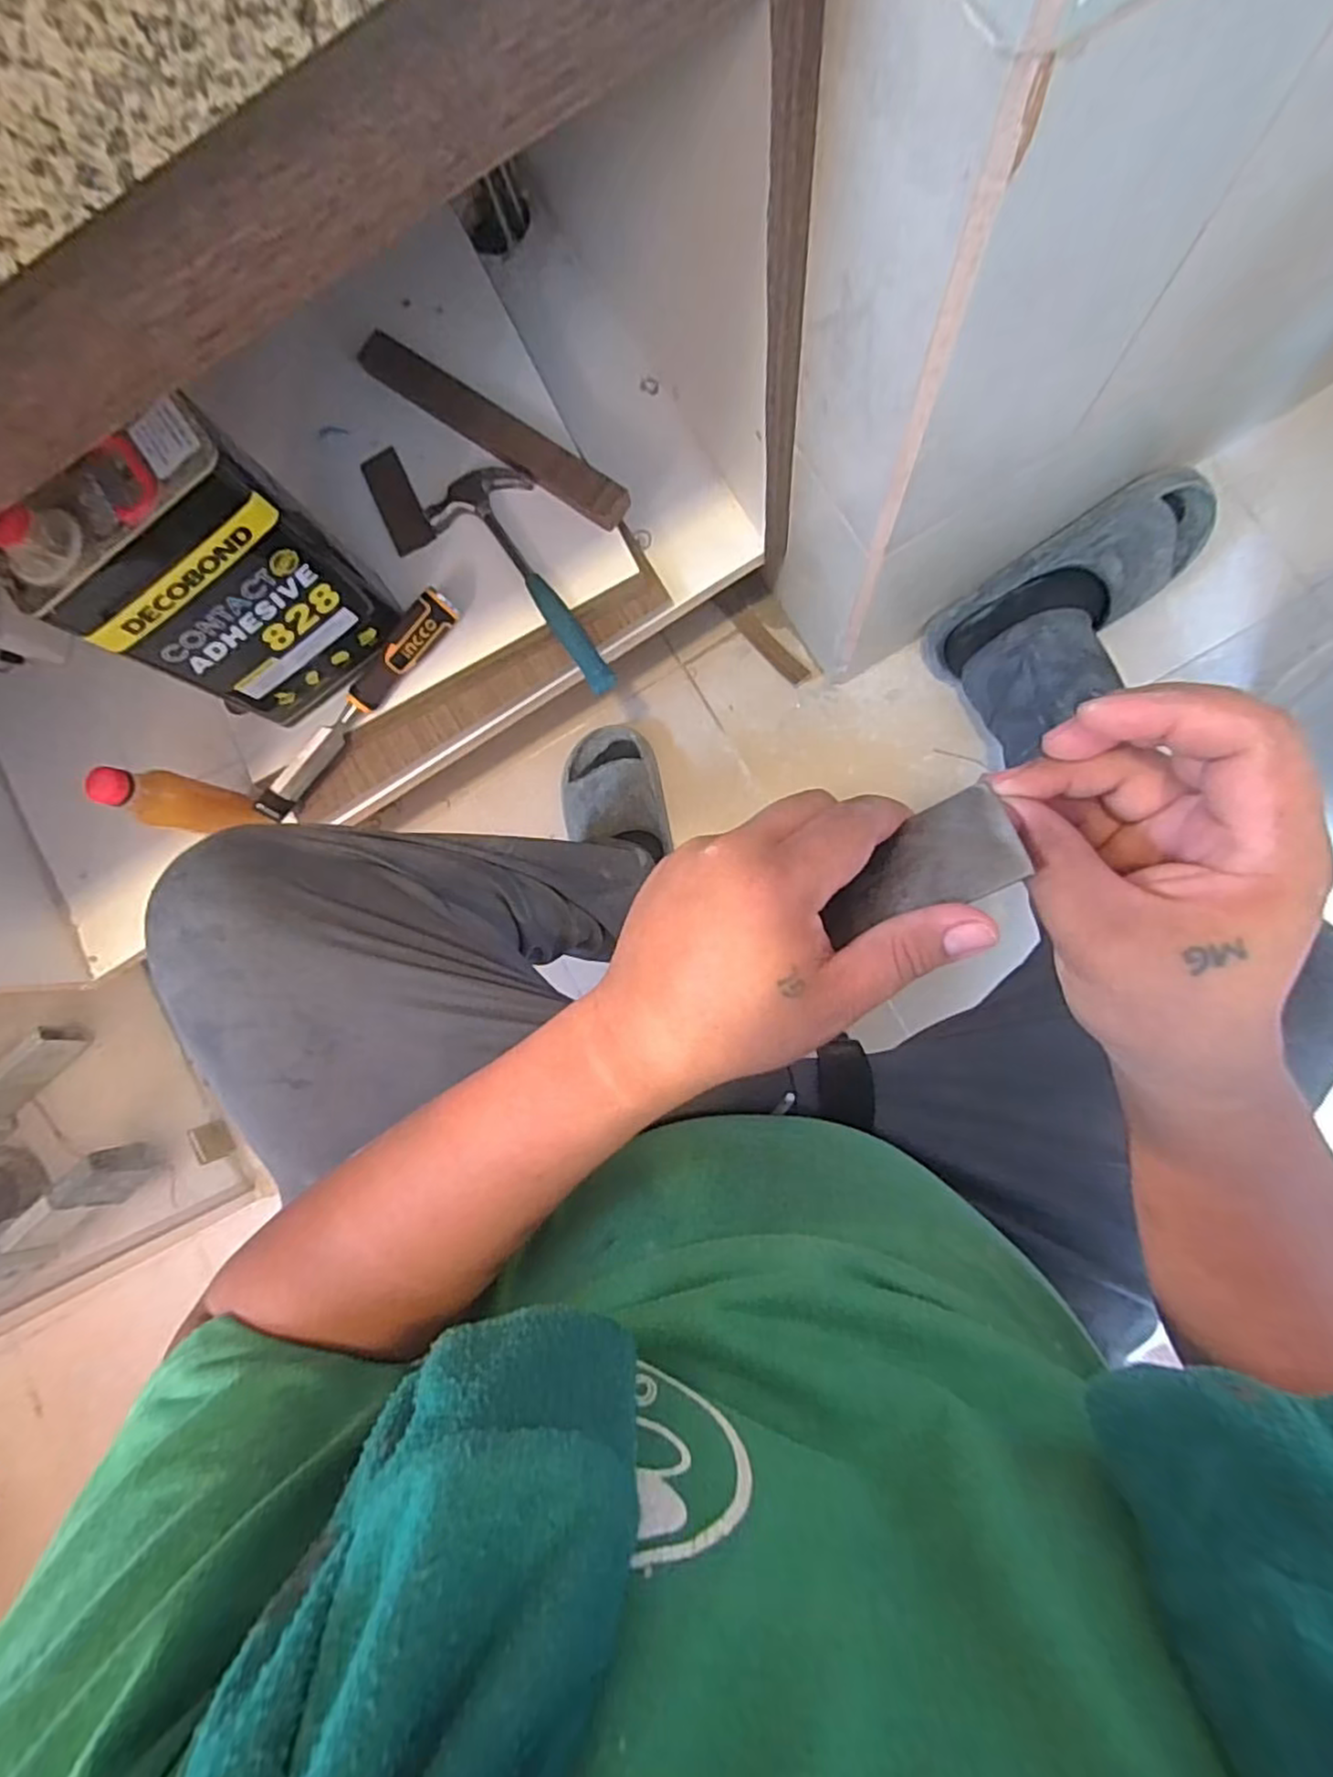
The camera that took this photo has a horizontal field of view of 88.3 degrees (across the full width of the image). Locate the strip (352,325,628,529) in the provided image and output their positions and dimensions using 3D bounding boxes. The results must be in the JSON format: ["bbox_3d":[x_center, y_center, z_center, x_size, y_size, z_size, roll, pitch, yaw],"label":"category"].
[{"bbox_3d":[-0.168,-0.446,0.664,0.319,0.025,0.036,37,93,7],"label":"strip"}]

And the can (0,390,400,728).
[{"bbox_3d":[-0.347,-0.237,0.550,0.180,0.230,0.086,-39,82,4],"label":"can"}]

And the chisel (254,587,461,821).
[{"bbox_3d":[-0.299,-0.174,0.666,0.027,0.043,0.272,45,94,7],"label":"chisel"}]

